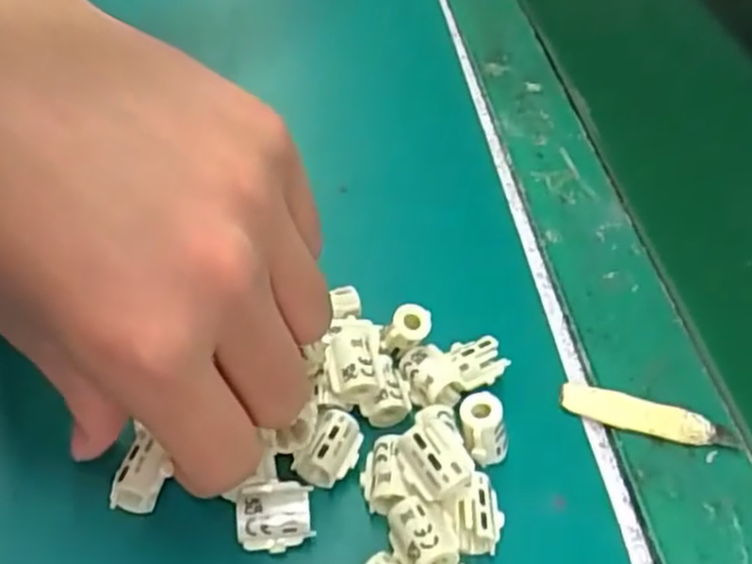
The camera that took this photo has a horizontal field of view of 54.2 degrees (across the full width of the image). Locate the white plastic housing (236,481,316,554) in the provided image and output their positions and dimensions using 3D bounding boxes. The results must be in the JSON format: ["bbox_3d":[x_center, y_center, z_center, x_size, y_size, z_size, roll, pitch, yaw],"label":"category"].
[{"bbox_3d":[-0.031,0.070,0.222,0.023,0.011,0.017,-7,47,-11],"label":"white plastic housing"}]

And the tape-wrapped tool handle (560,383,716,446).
[{"bbox_3d":[0.093,0.047,0.262,0.053,0.004,0.013,14,47,9],"label":"tape-wrapped tool handle"}]

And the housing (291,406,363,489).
[{"bbox_3d":[-0.015,0.053,0.239,0.017,0.012,0.022,19,48,14],"label":"housing"}]

